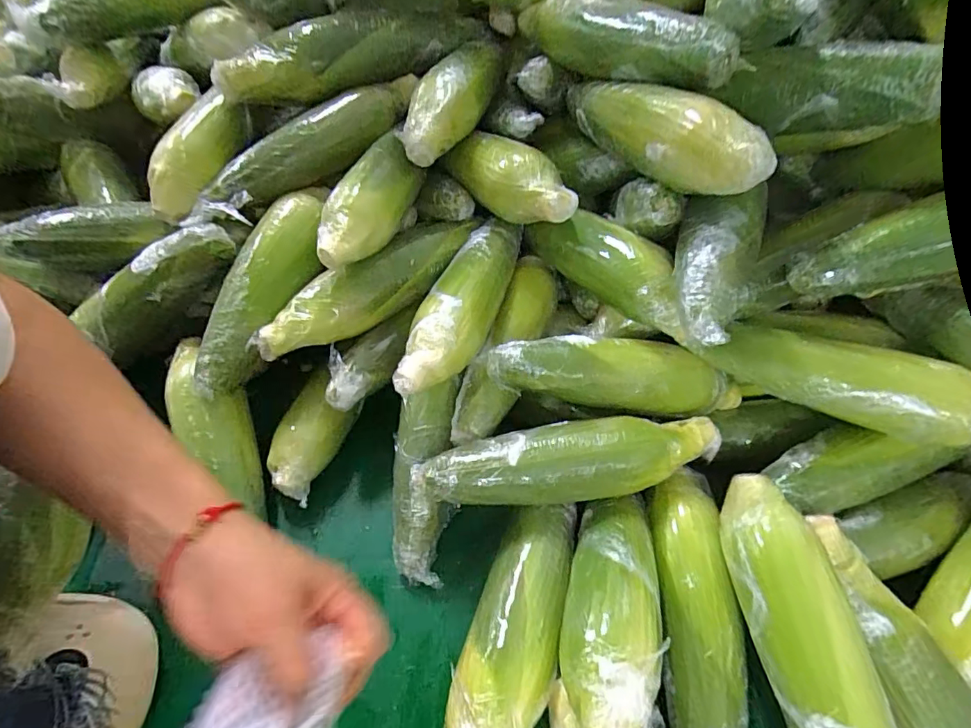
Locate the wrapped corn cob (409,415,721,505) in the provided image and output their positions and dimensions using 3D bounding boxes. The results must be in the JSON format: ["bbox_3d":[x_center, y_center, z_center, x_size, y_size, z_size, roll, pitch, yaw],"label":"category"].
[{"bbox_3d":[0.068,0.082,0.409,0.245,0.055,0.054,-8,53,-5],"label":"wrapped corn cob"}]

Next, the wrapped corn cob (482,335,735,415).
[{"bbox_3d":[0.121,0.006,0.431,0.237,0.046,0.059,7,52,-10],"label":"wrapped corn cob"}]

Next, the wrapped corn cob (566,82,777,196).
[{"bbox_3d":[0.128,-0.191,0.409,0.048,0.056,0.227,-22,43,-15],"label":"wrapped corn cob"}]

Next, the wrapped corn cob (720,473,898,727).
[{"bbox_3d":[0.208,0.192,0.319,0.060,0.060,0.247,-4,53,-2],"label":"wrapped corn cob"}]

